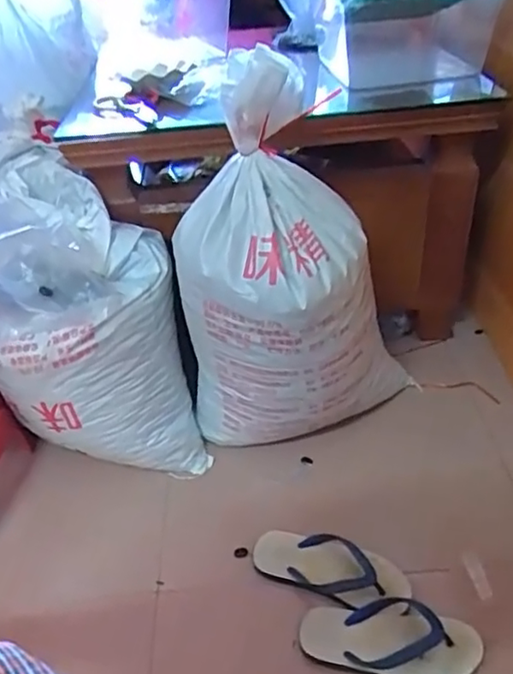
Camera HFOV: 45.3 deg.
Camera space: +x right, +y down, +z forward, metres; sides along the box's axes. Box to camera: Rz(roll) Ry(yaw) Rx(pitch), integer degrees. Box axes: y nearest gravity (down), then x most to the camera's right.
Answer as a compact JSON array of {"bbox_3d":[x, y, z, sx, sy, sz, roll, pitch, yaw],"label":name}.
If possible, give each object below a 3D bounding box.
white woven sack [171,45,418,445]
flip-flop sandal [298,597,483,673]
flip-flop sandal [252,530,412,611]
[{"bbox_3d":[0.046,-0.109,1.027,0.310,0.611,0.265,-32,44,-31],"label":"white woven sack"},{"bbox_3d":[0.182,0.411,0.843,0.242,0.050,0.101,3,37,11],"label":"flip-flop sandal"},{"bbox_3d":[0.109,0.349,0.935,0.238,0.053,0.100,10,39,19],"label":"flip-flop sandal"}]

